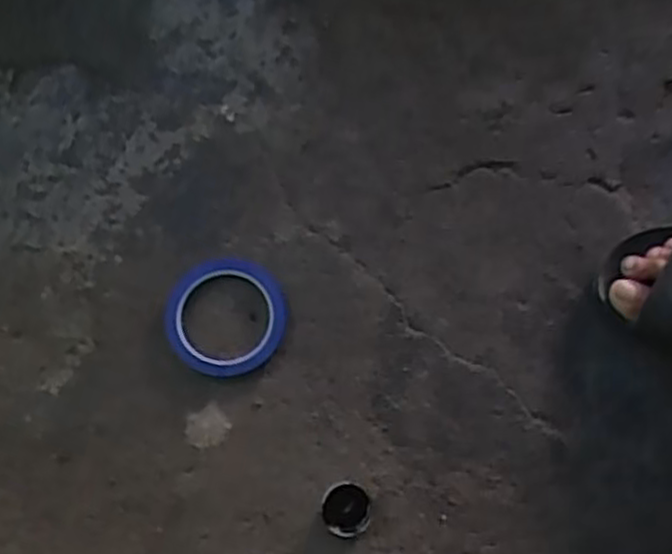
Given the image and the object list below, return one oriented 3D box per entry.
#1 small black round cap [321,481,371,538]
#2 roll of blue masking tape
[{"bbox_3d":[0.008,0.189,0.621,0.039,0.015,0.041,0,77,1],"label":"small black round cap"},{"bbox_3d":[-0.096,0.034,0.661,0.104,0.016,0.099,0,77,1],"label":"roll of blue masking tape"}]

